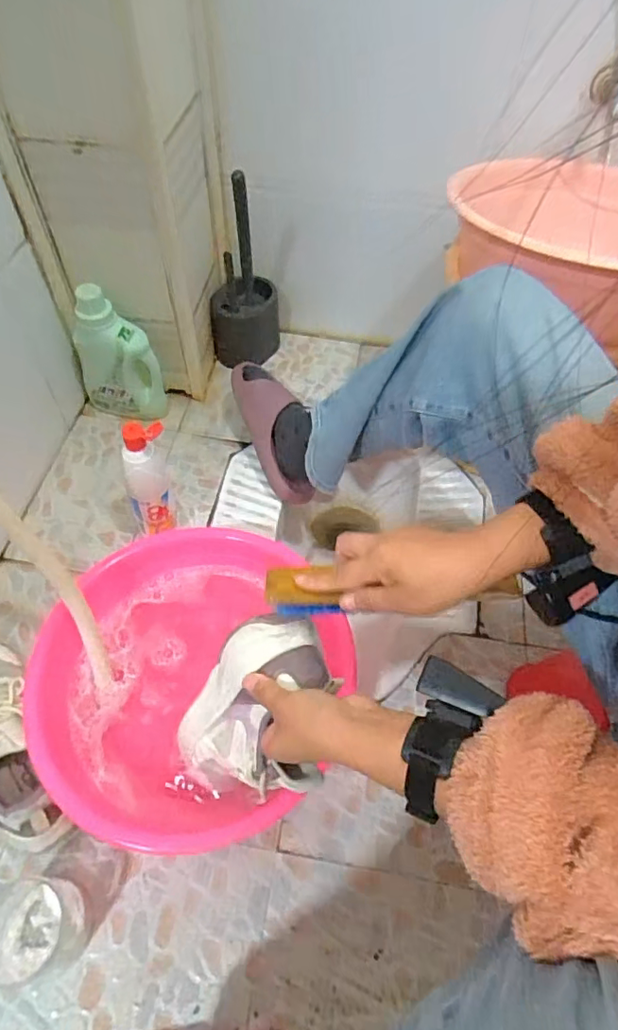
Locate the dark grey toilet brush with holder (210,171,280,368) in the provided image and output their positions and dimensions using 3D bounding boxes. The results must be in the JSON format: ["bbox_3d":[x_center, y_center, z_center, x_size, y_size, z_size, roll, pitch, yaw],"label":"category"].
[{"bbox_3d":[-0.114,-0.404,0.918,0.120,0.330,0.134,-2,56,-3],"label":"dark grey toilet brush with holder"}]

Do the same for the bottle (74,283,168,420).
[{"bbox_3d":[-0.317,-0.260,0.888,0.123,0.227,0.071,24,59,14],"label":"bottle"}]

